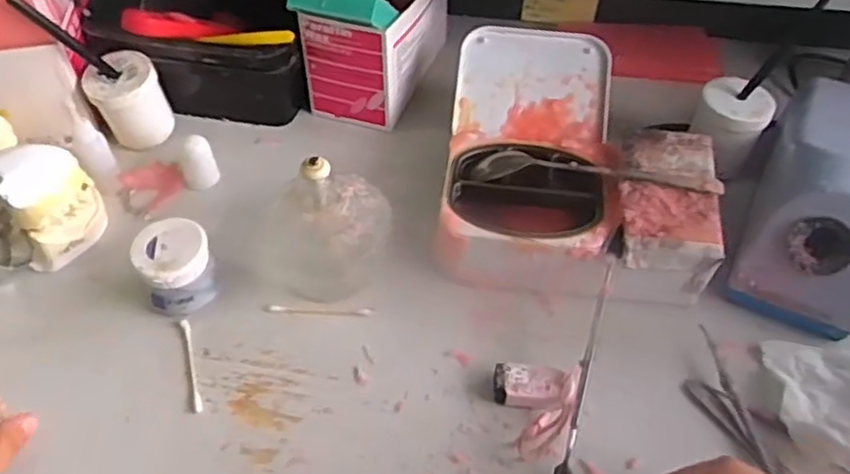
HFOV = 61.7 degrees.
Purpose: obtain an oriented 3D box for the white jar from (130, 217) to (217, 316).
[{"bbox_3d":[-0.176,0.023,0.502,0.053,0.047,0.056,0,49,0],"label":"white jar"}]

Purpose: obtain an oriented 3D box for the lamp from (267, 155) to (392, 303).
[{"bbox_3d":[-0.067,-0.009,0.494,0.082,0.099,0.085,0,49,0],"label":"lamp"}]

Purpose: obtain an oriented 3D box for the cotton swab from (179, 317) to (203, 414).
[{"bbox_3d":[-0.156,0.085,0.477,0.006,0.004,0.073,-14,51,-13],"label":"cotton swab"}]

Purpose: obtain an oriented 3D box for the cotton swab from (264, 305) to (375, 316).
[{"bbox_3d":[-0.076,0.052,0.513,0.078,0.004,0.006,1,49,0],"label":"cotton swab"}]

